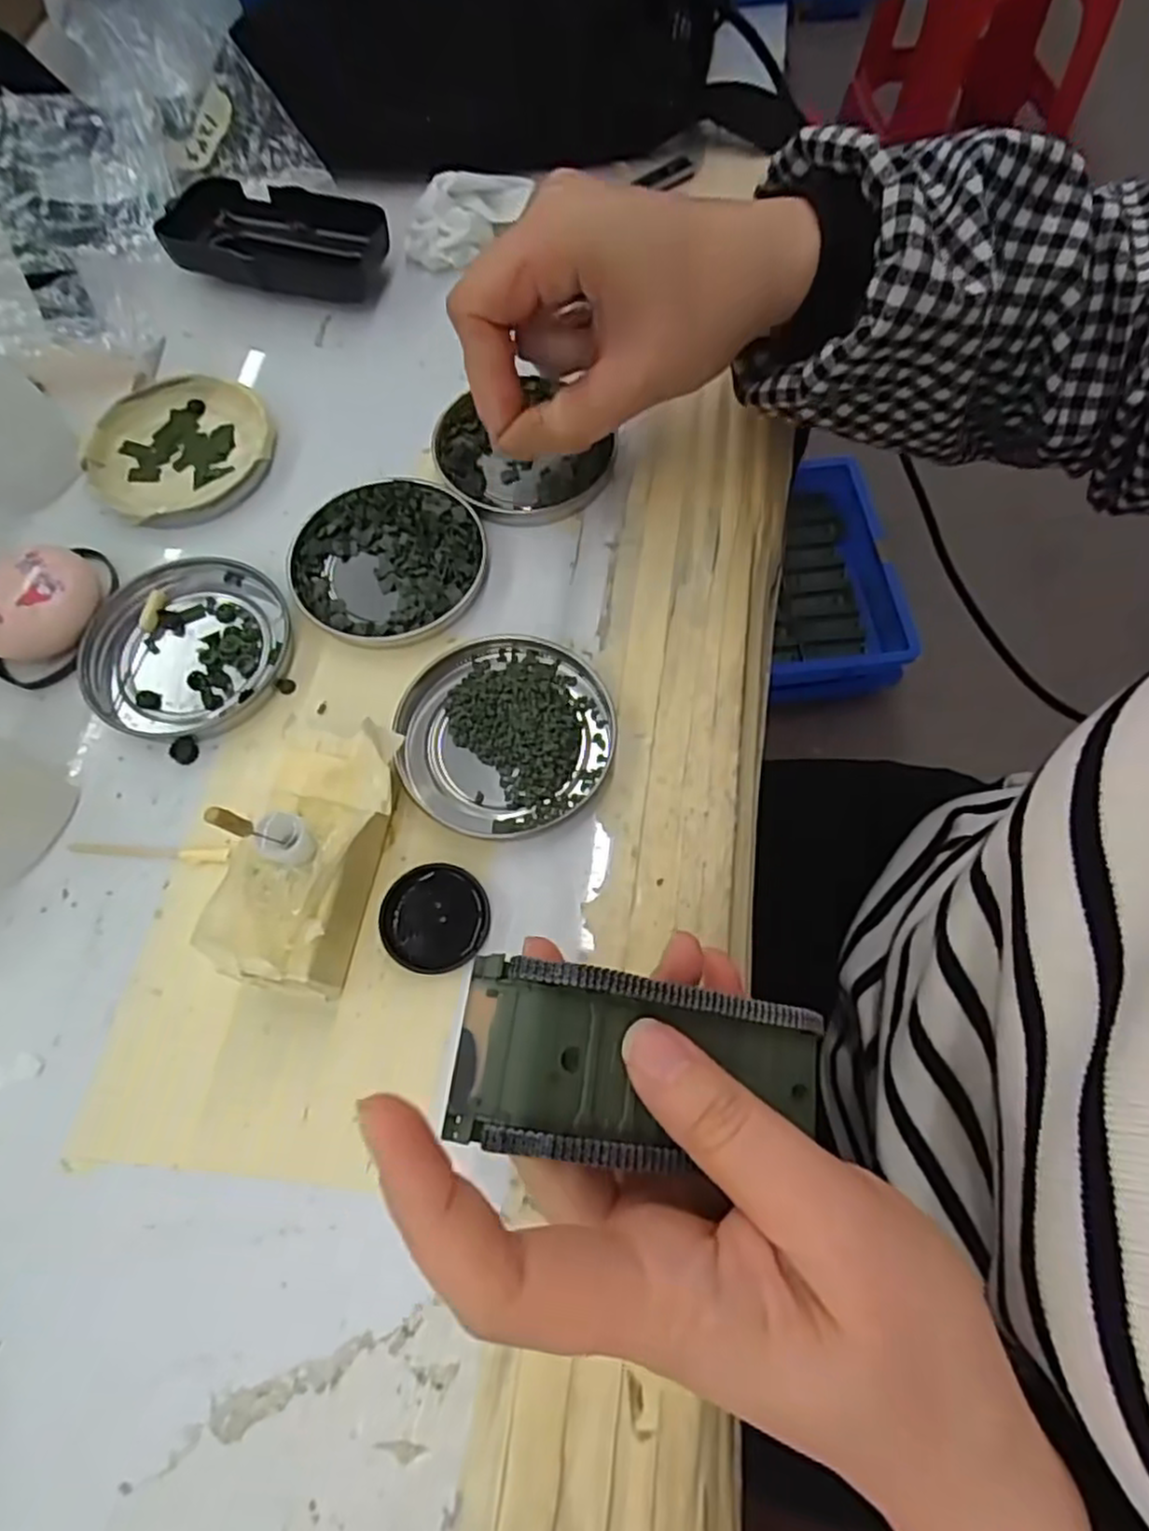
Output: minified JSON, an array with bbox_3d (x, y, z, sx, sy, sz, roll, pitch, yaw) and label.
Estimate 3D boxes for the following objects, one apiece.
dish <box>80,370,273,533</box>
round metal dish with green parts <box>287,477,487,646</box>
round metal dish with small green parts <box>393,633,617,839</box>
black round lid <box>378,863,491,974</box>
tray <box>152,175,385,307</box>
[{"bbox_3d":[-0.175,-0.141,0.331,0.079,0.010,0.080,-1,68,2],"label":"dish"},{"bbox_3d":[-0.076,-0.084,0.307,0.077,0.009,0.075,-1,68,2],"label":"round metal dish with green parts"},{"bbox_3d":[-0.027,-0.012,0.276,0.080,0.008,0.075,-1,68,2],"label":"round metal dish with small green parts"},{"bbox_3d":[-0.047,0.051,0.251,0.034,0.008,0.035,-1,68,2],"label":"black round lid"},{"bbox_3d":[-0.151,-0.261,0.375,0.110,0.025,0.053,14,69,8],"label":"tray"}]

